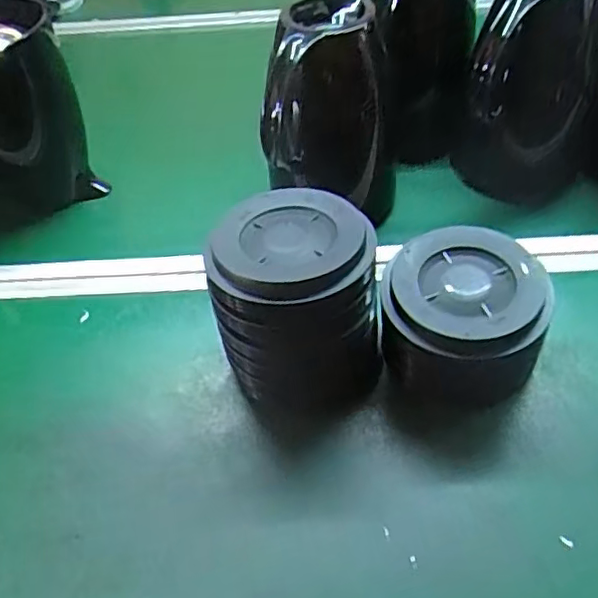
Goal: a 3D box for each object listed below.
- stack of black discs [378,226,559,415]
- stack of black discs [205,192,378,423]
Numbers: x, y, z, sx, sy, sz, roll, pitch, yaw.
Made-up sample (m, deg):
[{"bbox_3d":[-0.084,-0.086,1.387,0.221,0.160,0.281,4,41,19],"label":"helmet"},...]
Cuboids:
[{"bbox_3d":[0.127,0.015,0.478,0.117,0.086,0.115,12,50,16],"label":"stack of black discs"},{"bbox_3d":[-0.002,0.005,0.469,0.119,0.125,0.126,-3,47,2],"label":"stack of black discs"}]

